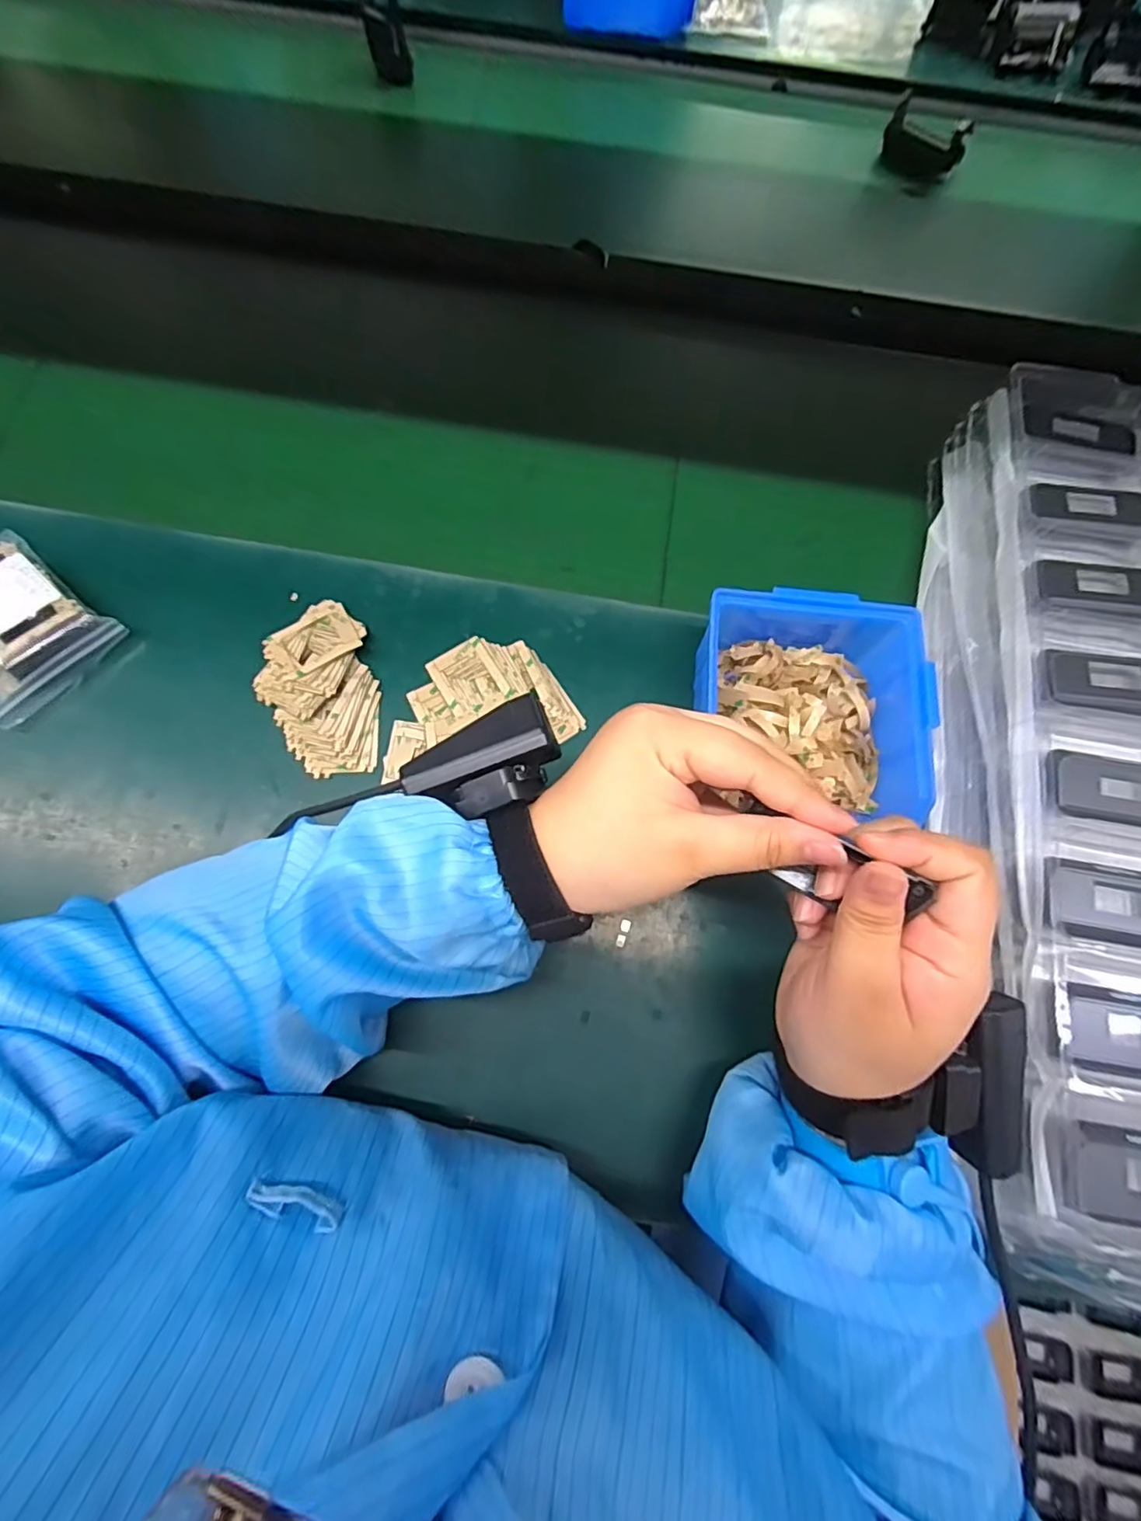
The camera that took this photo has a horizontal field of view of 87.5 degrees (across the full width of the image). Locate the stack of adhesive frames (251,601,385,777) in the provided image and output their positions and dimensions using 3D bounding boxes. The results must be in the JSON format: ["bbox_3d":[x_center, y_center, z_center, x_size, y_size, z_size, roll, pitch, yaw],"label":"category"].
[{"bbox_3d":[-0.160,-0.045,0.379,0.069,0.011,0.112,-15,76,-5],"label":"stack of adhesive frames"}]

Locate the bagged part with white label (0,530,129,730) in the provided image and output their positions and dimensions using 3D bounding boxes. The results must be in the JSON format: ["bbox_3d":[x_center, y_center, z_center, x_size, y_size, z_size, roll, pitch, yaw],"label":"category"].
[{"bbox_3d":[-0.355,-0.085,0.375,0.102,0.034,0.087,39,77,9],"label":"bagged part with white label"}]

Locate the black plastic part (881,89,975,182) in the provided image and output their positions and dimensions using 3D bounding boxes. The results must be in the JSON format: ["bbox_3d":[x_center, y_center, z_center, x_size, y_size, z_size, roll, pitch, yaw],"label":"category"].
[{"bbox_3d":[0.333,-0.584,0.563,0.074,0.038,0.035,30,73,8],"label":"black plastic part"}]

